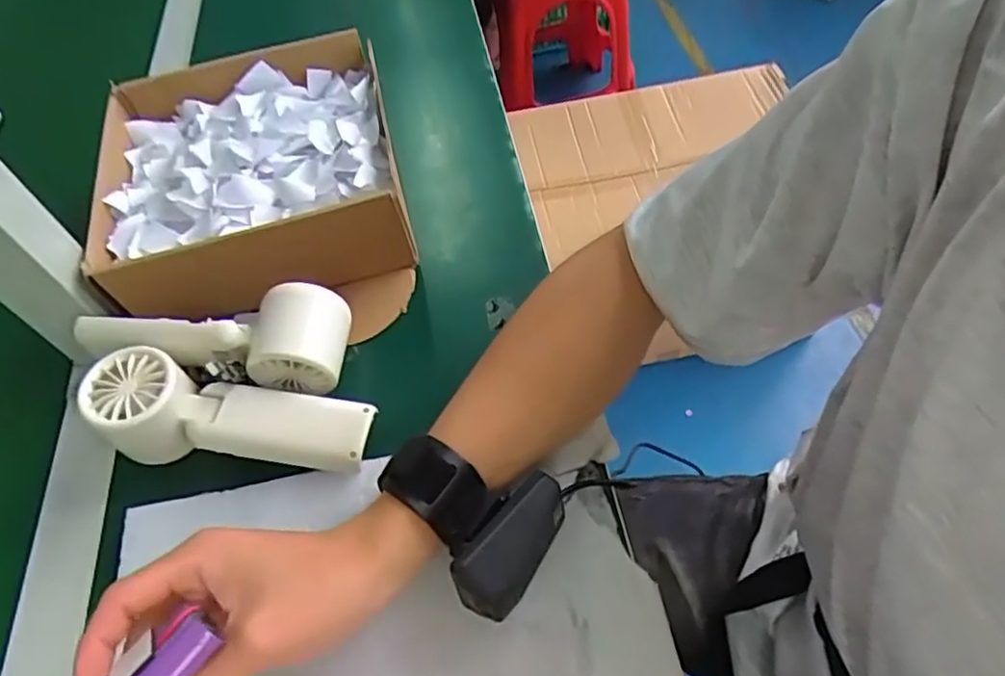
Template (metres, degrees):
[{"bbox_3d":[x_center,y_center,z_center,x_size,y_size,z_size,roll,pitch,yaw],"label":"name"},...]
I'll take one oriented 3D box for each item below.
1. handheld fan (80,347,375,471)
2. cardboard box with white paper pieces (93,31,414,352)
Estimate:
[{"bbox_3d":[-0.159,0.048,0.378,0.160,0.050,0.052,6,56,11],"label":"handheld fan"},{"bbox_3d":[-0.189,-0.128,0.495,0.213,0.070,0.219,-14,55,-3],"label":"cardboard box with white paper pieces"}]

